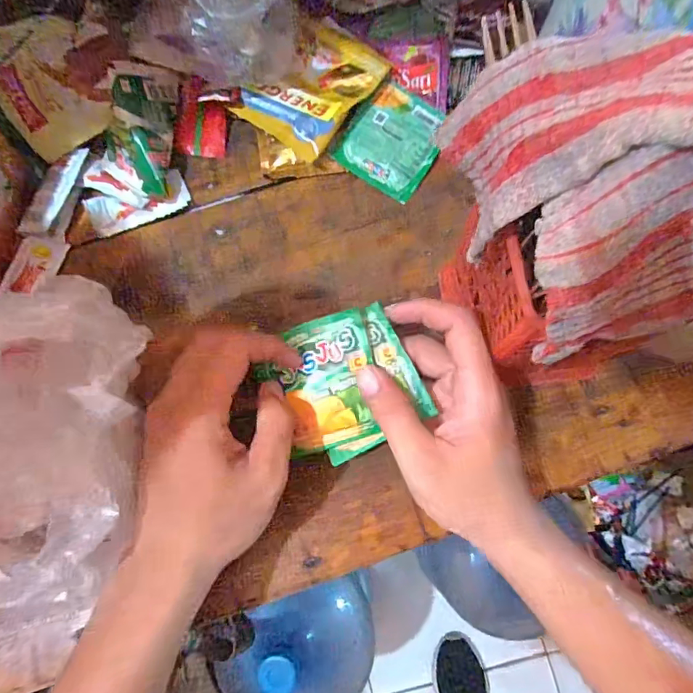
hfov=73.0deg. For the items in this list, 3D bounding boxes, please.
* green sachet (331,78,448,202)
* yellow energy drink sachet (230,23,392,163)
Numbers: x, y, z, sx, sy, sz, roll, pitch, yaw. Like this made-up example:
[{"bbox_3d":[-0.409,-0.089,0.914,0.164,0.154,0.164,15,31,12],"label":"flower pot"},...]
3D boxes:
[{"bbox_3d":[0.036,-0.163,0.369,0.074,0.004,0.075,35,95,6],"label":"green sachet"},{"bbox_3d":[-0.025,-0.203,0.365,0.078,0.014,0.099,38,85,9],"label":"yellow energy drink sachet"}]

